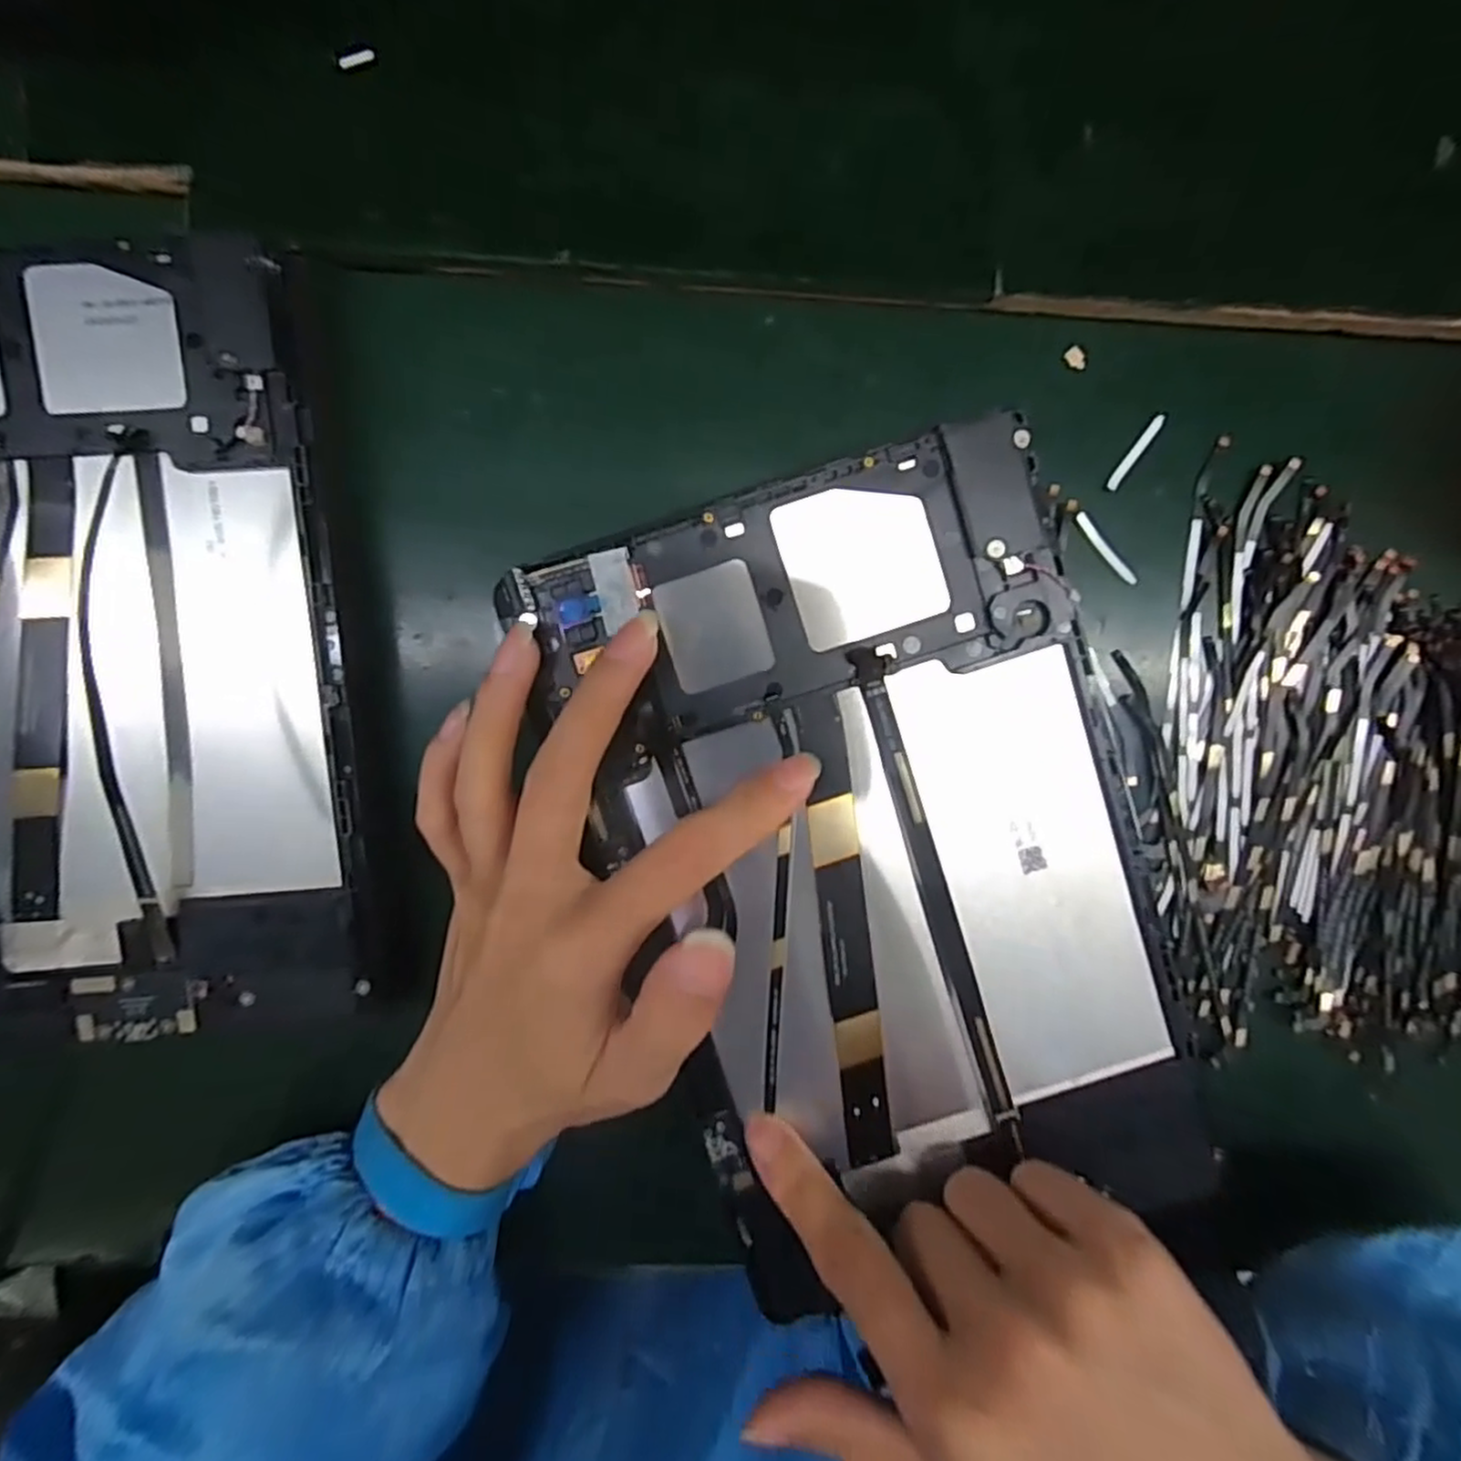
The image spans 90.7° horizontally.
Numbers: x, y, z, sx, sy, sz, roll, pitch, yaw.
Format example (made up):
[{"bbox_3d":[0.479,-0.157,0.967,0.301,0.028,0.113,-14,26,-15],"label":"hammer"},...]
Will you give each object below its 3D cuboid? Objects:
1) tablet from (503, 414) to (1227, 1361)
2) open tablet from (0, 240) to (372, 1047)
[{"bbox_3d":[0.046,0.043,0.208,0.148,0.012,0.224,-19,97,-2],"label":"tablet"},{"bbox_3d":[-0.196,-0.019,0.221,0.147,0.012,0.232,-3,94,-2],"label":"open tablet"}]

